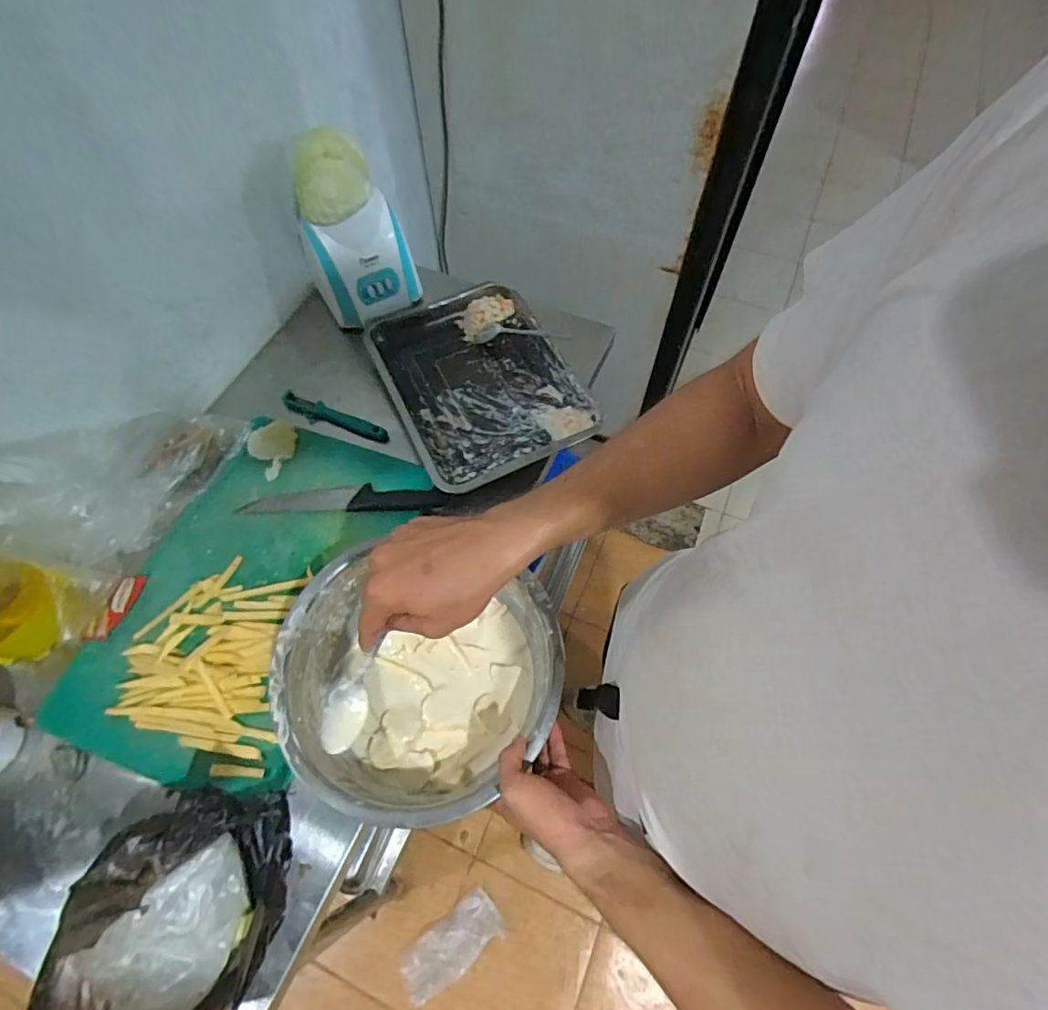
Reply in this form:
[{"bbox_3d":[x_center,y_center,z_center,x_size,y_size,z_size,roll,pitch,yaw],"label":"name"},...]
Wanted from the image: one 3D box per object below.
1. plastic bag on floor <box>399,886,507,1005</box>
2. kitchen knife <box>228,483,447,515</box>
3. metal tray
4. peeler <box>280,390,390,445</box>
[{"bbox_3d":[-0.149,0.903,1.112,0.220,0.042,0.104,-33,66,-17],"label":"plastic bag on floor"},{"bbox_3d":[-0.231,-0.010,0.705,0.256,0.013,0.039,-2,61,-1],"label":"kitchen knife"},{"bbox_3d":[-0.071,-0.186,0.809,0.249,0.044,0.338,-24,64,-13],"label":"metal tray"},{"bbox_3d":[-0.277,-0.127,0.789,0.169,0.015,0.029,21,63,11],"label":"peeler"}]

